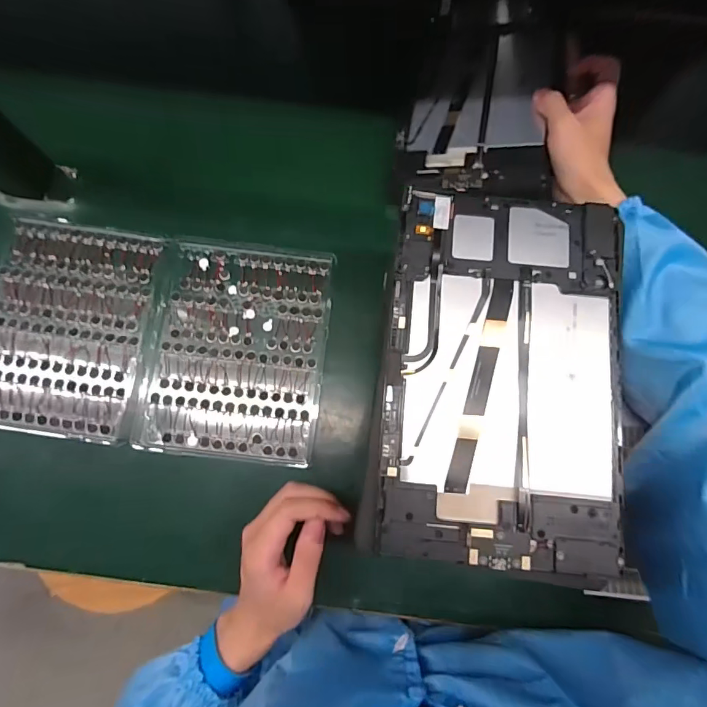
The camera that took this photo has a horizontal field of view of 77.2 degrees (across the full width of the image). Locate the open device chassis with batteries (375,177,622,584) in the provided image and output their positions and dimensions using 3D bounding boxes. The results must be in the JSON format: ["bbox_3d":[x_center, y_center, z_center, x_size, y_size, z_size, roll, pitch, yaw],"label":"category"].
[{"bbox_3d":[0.096,0.010,0.283,0.146,0.007,0.233,5,79,0],"label":"open device chassis with batteries"}]

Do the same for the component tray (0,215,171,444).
[{"bbox_3d":[-0.284,-0.028,0.429,0.167,0.006,0.203,8,79,1],"label":"component tray"}]

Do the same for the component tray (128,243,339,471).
[{"bbox_3d":[-0.111,-0.005,0.432,0.164,0.007,0.206,6,79,0],"label":"component tray"}]

